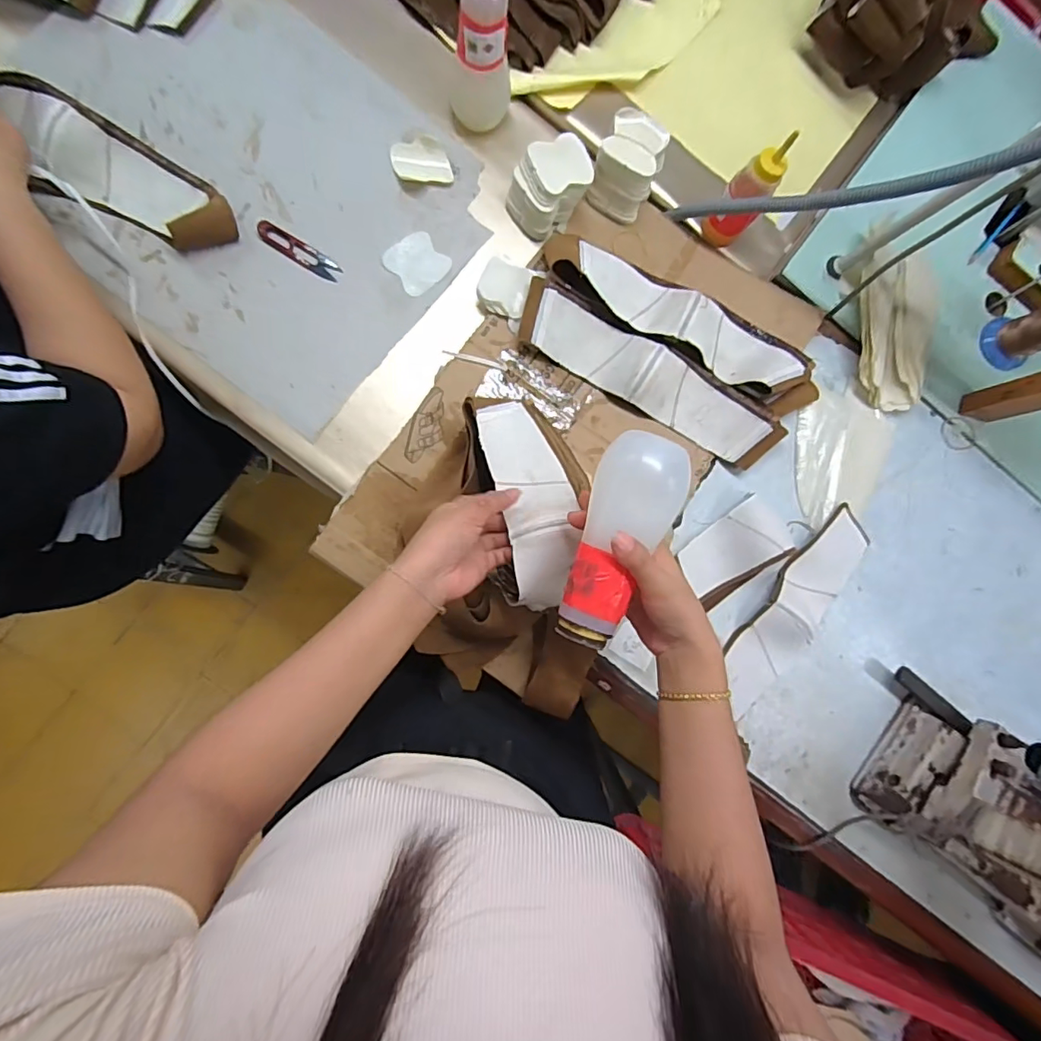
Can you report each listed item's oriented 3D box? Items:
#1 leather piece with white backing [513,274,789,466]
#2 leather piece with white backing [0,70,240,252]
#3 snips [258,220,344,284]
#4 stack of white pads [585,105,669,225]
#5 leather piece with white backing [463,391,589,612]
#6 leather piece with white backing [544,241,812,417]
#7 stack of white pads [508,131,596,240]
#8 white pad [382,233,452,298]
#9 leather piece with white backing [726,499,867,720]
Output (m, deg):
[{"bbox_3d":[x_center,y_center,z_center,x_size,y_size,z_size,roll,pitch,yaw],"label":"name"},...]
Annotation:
[{"bbox_3d":[0.149,-0.171,0.623,0.326,0.025,0.078,30,100,1],"label":"leather piece with white backing"},{"bbox_3d":[-0.432,-0.372,0.568,0.230,0.070,0.105,24,85,-4],"label":"leather piece with white backing"},{"bbox_3d":[-0.257,-0.313,0.613,0.105,0.004,0.027,29,85,-4],"label":"snips"},{"bbox_3d":[0.126,-0.416,0.626,0.069,0.076,0.074,26,85,-4],"label":"stack of white pads"},{"bbox_3d":[0.008,-0.029,0.518,0.107,0.052,0.226,-10,63,-6],"label":"leather piece with white backing"},{"bbox_3d":[0.192,-0.238,0.612,0.355,0.059,0.091,31,85,-3],"label":"leather piece with white backing"},{"bbox_3d":[0.034,-0.395,0.623,0.090,0.065,0.071,-38,91,-6],"label":"stack of white pads"},{"bbox_3d":[-0.124,-0.308,0.630,0.064,0.005,0.061,-42,92,-6],"label":"white pad"},{"bbox_3d":[0.327,0.103,0.626,0.074,0.021,0.261,36,84,-3],"label":"leather piece with white backing"}]

